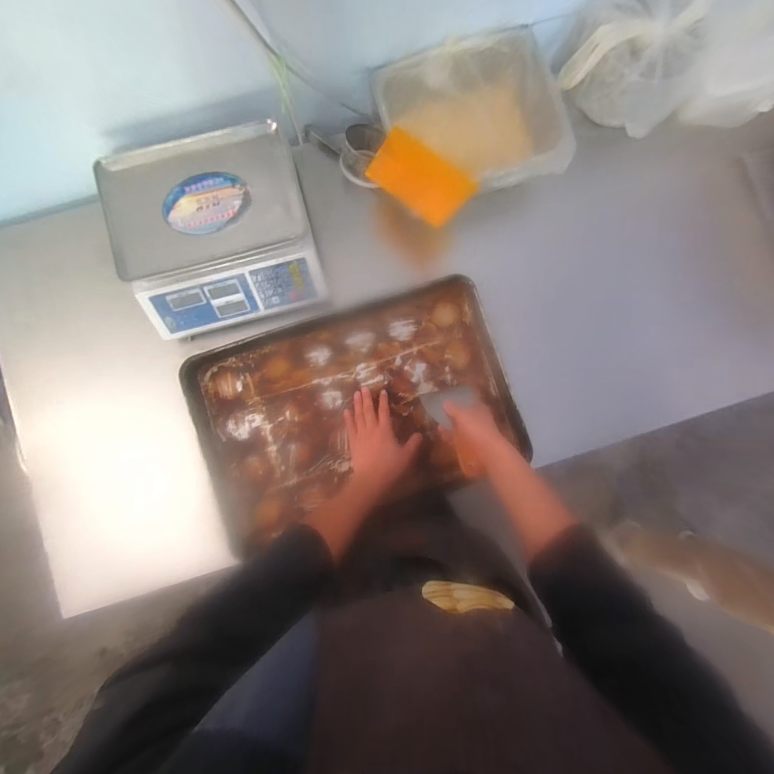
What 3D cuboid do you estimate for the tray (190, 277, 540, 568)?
[{"bbox_3d":[-0.060,0.046,0.680,0.610,0.048,0.408,-20,89,-3],"label":"tray"}]

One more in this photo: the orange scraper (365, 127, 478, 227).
[{"bbox_3d":[0.060,-0.380,0.614,0.179,0.007,0.110,37,88,1],"label":"orange scraper"}]

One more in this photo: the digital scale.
[{"bbox_3d":[-0.311,-0.286,0.639,0.340,0.113,0.312,-16,87,-2],"label":"digital scale"}]

